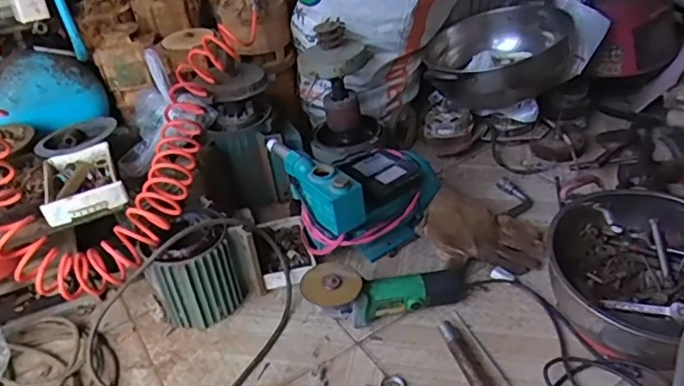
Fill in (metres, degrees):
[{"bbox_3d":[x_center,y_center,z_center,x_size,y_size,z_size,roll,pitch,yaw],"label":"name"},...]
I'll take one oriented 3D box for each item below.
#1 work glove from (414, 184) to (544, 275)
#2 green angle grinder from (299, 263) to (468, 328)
[{"bbox_3d":[0.267,0.079,1.097,0.228,0.086,0.168,13,40,23],"label":"work glove"},{"bbox_3d":[0.079,0.175,0.974,0.278,0.105,0.106,0,37,7],"label":"green angle grinder"}]

